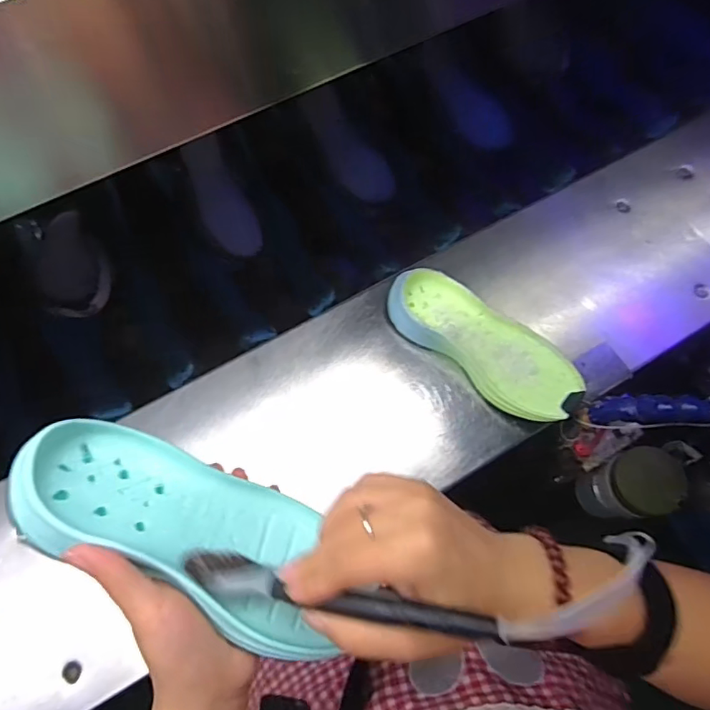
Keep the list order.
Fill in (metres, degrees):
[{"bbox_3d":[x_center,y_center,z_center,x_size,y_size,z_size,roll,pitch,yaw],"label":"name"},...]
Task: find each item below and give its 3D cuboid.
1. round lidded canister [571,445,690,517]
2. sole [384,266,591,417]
[{"bbox_3d":[0.318,0.153,0.607,0.085,0.092,0.073,-20,71,-8],"label":"round lidded canister"},{"bbox_3d":[0.140,-0.012,0.575,0.226,0.049,0.091,37,73,12],"label":"sole"}]

